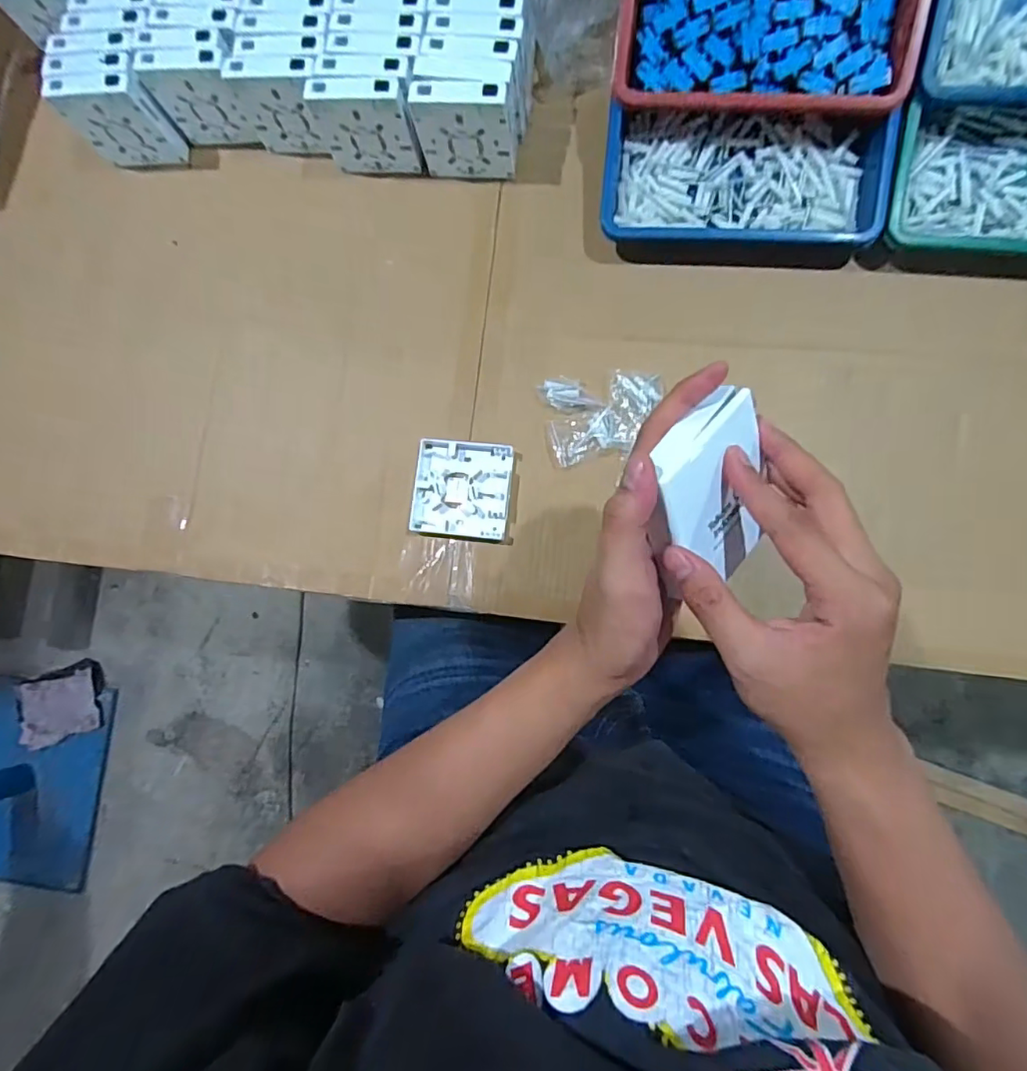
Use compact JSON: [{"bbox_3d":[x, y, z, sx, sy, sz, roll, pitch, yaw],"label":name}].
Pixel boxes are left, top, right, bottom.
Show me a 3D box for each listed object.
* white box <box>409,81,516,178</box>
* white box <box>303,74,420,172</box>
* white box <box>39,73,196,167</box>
[{"bbox_3d":[-0.045,-0.372,0.516,0.087,0.085,0.022,8,84,7],"label":"white box"},{"bbox_3d":[-0.137,-0.385,0.527,0.086,0.087,0.024,3,83,6],"label":"white box"},{"bbox_3d":[-0.389,-0.410,0.552,0.089,0.092,0.024,-1,83,6],"label":"white box"}]

